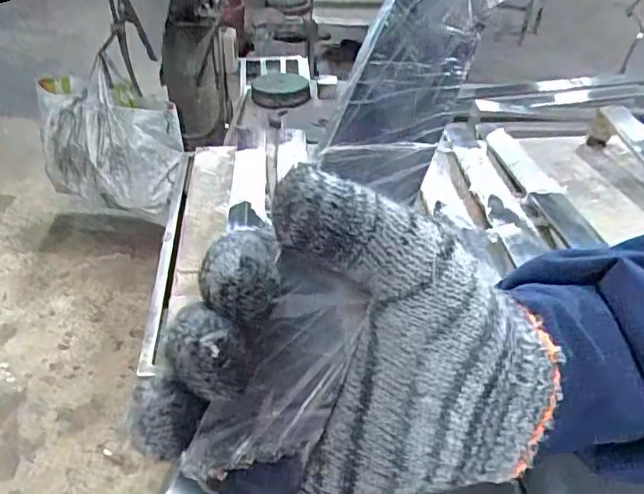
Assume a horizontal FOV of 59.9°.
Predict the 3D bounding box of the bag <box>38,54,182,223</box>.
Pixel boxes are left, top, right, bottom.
[{"bbox_3d":[-0.552,-0.266,1.468,0.360,0.305,0.203,19,42,20],"label":"bag"}]

